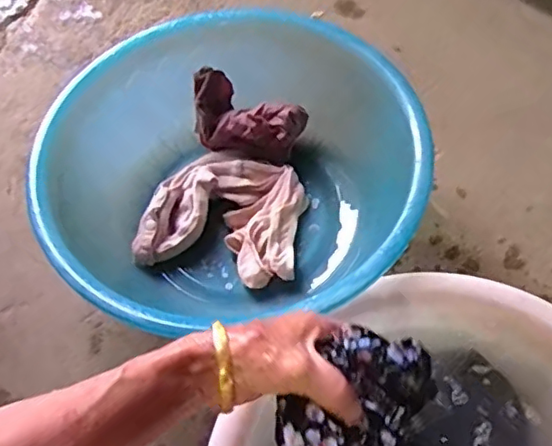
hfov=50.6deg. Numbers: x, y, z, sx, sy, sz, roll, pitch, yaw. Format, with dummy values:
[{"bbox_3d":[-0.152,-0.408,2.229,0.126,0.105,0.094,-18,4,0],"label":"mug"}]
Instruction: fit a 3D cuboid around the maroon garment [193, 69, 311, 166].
[{"bbox_3d":[-0.036,-0.123,0.692,0.121,0.071,0.075,19,63,15],"label":"maroon garment"}]

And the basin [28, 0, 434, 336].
[{"bbox_3d":[-0.040,-0.054,0.636,0.369,0.152,0.347,-2,61,3],"label":"basin"}]

